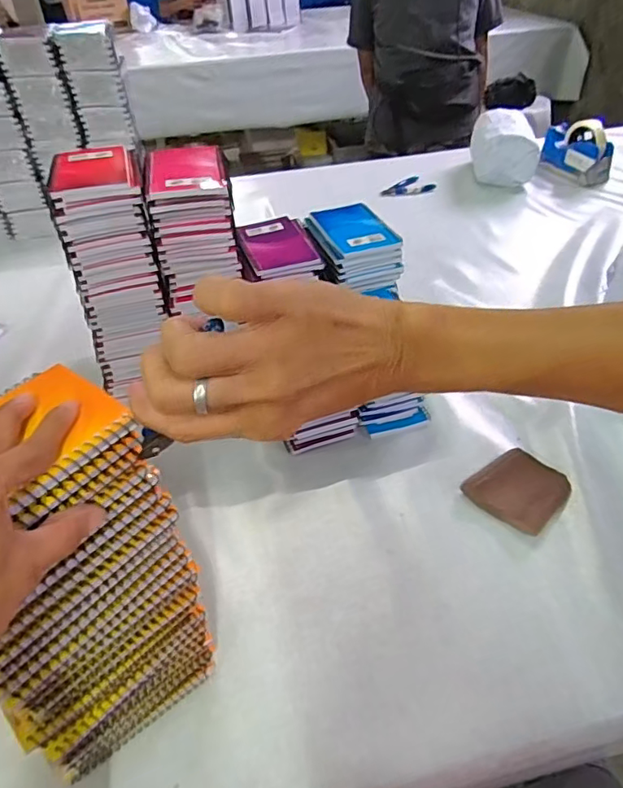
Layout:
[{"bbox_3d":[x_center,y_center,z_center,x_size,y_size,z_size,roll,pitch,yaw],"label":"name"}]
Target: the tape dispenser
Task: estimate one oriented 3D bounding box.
[{"bbox_3d":[0.596,-0.561,1.227,0.067,0.117,0.191,-18,44,-16],"label":"tape dispenser"}]

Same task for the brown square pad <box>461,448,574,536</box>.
[{"bbox_3d":[0.230,0.105,0.596,0.086,0.028,0.090,-33,50,-29],"label":"brown square pad"}]

